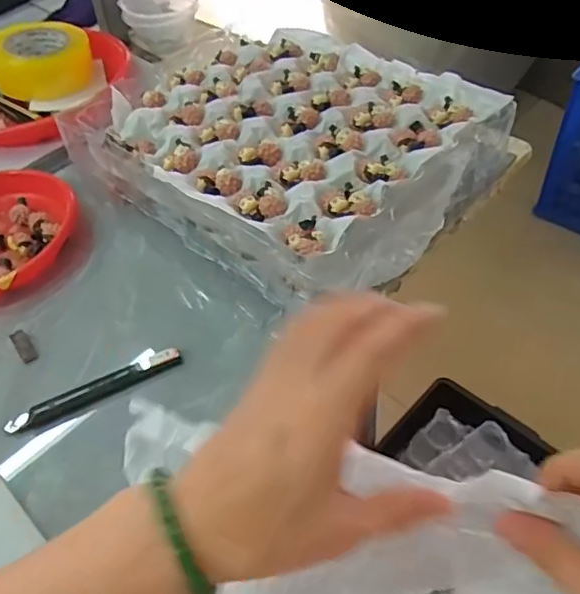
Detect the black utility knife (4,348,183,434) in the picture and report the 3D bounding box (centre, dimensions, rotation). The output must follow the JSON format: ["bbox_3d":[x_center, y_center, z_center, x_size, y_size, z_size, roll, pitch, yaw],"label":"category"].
[{"bbox_3d":[-0.152,0.069,0.434,0.135,0.015,0.019,-21,51,-12],"label":"black utility knife"}]

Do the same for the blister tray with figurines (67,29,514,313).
[{"bbox_3d":[-0.010,-0.149,0.523,0.346,0.055,0.265,35,61,30],"label":"blister tray with figurines"}]

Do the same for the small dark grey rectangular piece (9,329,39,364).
[{"bbox_3d":[-0.223,0.041,0.468,0.013,0.004,0.039,-34,54,-22],"label":"small dark grey rectangular piece"}]

